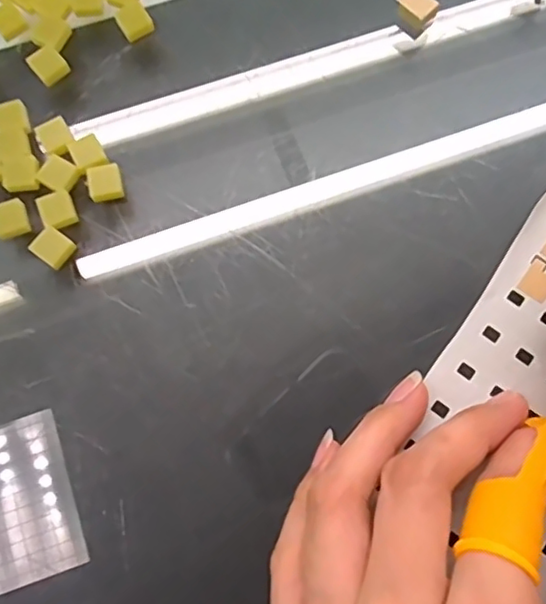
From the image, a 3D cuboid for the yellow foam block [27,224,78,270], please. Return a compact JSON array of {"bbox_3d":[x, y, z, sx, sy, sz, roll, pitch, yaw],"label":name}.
[{"bbox_3d":[-0.070,-0.017,0.194,0.012,0.004,0.011,35,78,9],"label":"yellow foam block"}]

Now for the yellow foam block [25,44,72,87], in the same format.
[{"bbox_3d":[-0.079,-0.083,0.212,0.013,0.004,0.011,44,80,11],"label":"yellow foam block"}]

